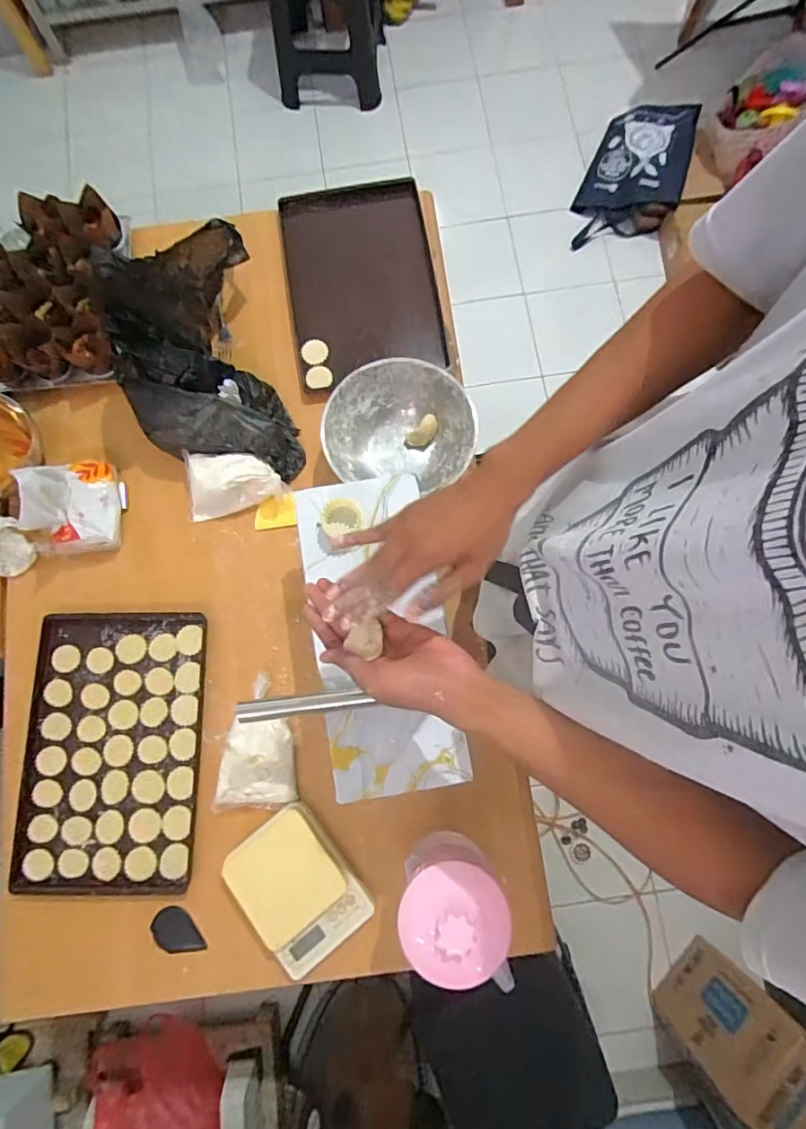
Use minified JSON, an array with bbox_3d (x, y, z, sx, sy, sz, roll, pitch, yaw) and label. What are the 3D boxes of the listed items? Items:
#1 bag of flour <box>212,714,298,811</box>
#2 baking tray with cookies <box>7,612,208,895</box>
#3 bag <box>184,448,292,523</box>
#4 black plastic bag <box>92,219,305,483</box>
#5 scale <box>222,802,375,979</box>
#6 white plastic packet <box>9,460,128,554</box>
[{"bbox_3d":[-0.201,0.273,0.695,0.106,0.028,0.113,0,79,1],"label":"bag of flour"},{"bbox_3d":[-0.409,0.257,0.716,0.238,0.017,0.370,-1,79,1],"label":"baking tray with cookies"},{"bbox_3d":[-0.250,-0.120,0.763,0.147,0.065,0.086,-1,79,1],"label":"bag"},{"bbox_3d":[-0.305,-0.320,0.756,0.205,0.155,0.406,-16,79,-2],"label":"black plastic bag"},{"bbox_3d":[-0.139,0.425,0.668,0.133,0.025,0.171,-40,81,-6],"label":"scale"},{"bbox_3d":[-0.481,-0.092,0.730,0.103,0.127,0.135,1,79,1],"label":"white plastic packet"}]

